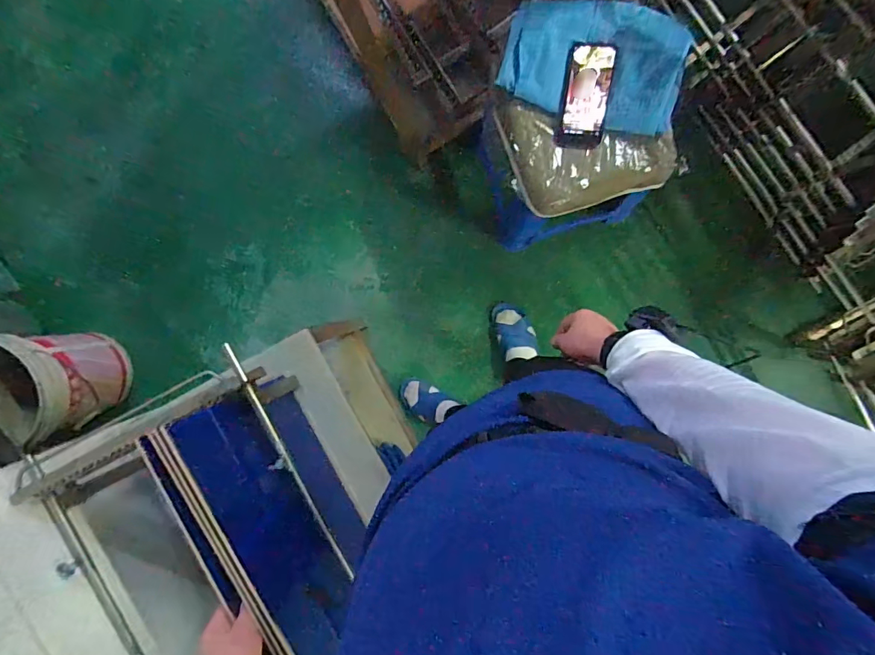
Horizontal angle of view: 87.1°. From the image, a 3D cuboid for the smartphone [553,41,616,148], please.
[{"bbox_3d":[0.269,-0.414,0.831,0.083,0.013,0.170,7,109,4],"label":"smartphone"}]

